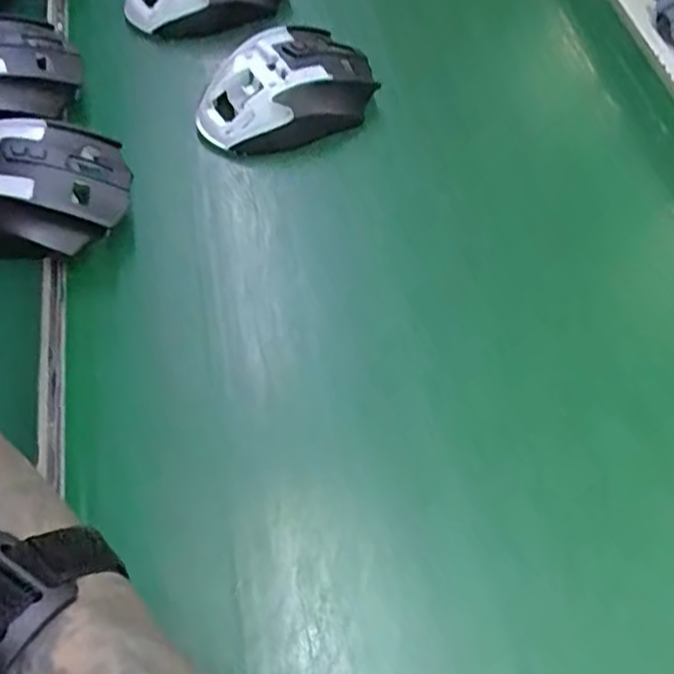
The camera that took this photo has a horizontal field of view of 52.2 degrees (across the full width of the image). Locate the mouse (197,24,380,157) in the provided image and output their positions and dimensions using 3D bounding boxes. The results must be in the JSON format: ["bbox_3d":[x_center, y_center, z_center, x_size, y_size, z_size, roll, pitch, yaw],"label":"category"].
[{"bbox_3d":[-0.031,-0.154,0.427,0.116,0.039,0.067,-33,66,-20],"label":"mouse"}]

